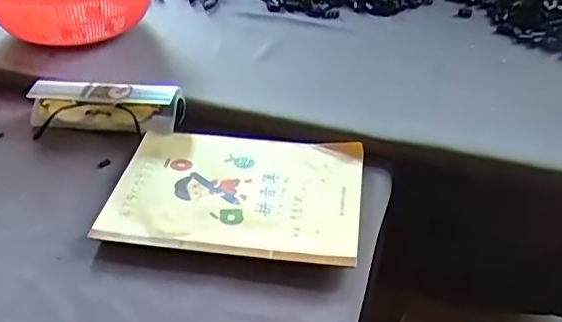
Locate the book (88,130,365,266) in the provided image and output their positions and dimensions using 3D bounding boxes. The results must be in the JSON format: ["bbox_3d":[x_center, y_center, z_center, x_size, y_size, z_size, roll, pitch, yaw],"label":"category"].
[{"bbox_3d":[-0.038,0.024,0.476,0.205,0.008,0.135,6,40,7],"label":"book"}]

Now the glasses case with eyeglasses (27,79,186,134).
[{"bbox_3d":[-0.176,-0.056,0.560,0.159,0.036,0.046,8,39,10],"label":"glasses case with eyeglasses"}]

